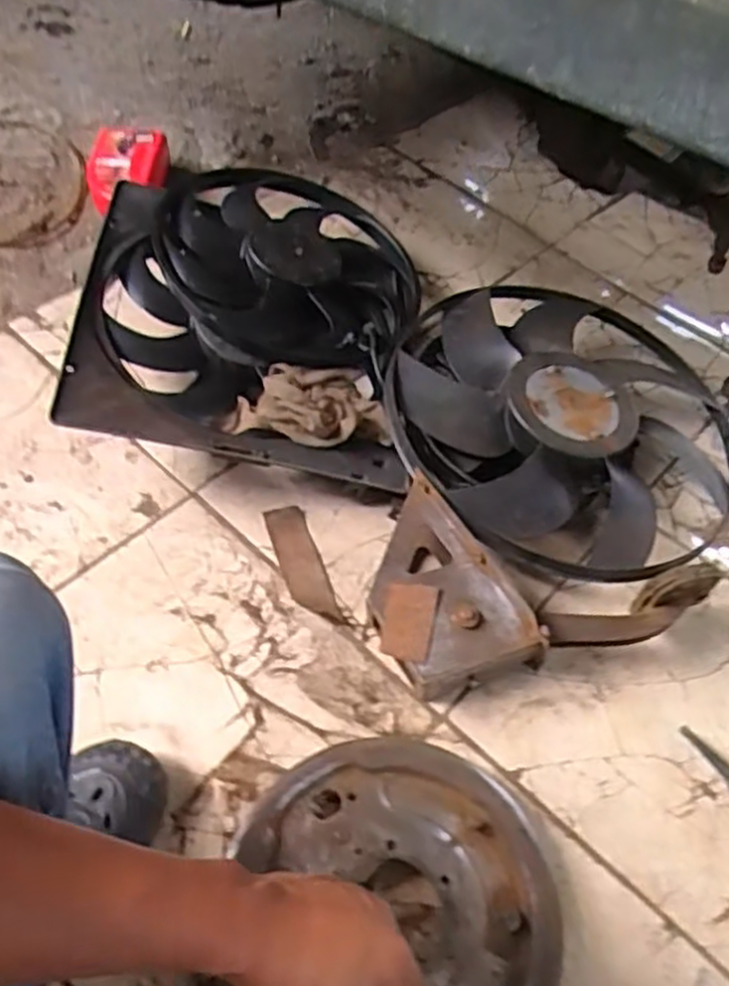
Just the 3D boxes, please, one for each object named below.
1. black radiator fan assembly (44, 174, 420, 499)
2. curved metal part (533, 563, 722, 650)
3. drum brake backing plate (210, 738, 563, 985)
[{"bbox_3d":[-0.143,-0.259,1.056,0.437,0.133,0.532,3,54,-5],"label":"black radiator fan assembly"},{"bbox_3d":[0.292,0.128,0.829,0.195,0.066,0.054,-10,56,-15],"label":"curved metal part"},{"bbox_3d":[0.028,0.389,0.693,0.295,0.043,0.305,3,54,-5],"label":"drum brake backing plate"}]

